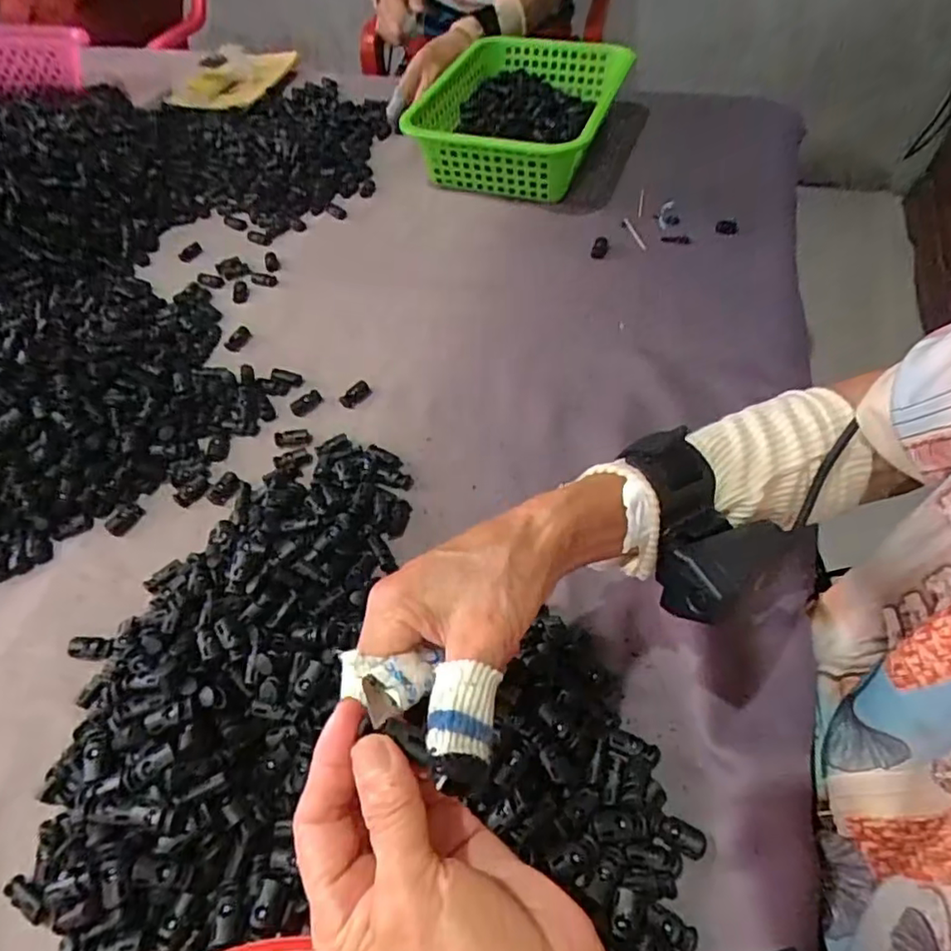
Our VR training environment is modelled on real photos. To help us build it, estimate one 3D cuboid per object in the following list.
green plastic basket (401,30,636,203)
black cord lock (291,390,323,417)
[{"bbox_3d":[0.059,-0.449,0.748,0.221,0.087,0.304,18,56,16],"label":"green plastic basket"},{"bbox_3d":[-0.146,-0.063,0.522,0.028,0.009,0.014,-33,58,-20],"label":"black cord lock"}]

